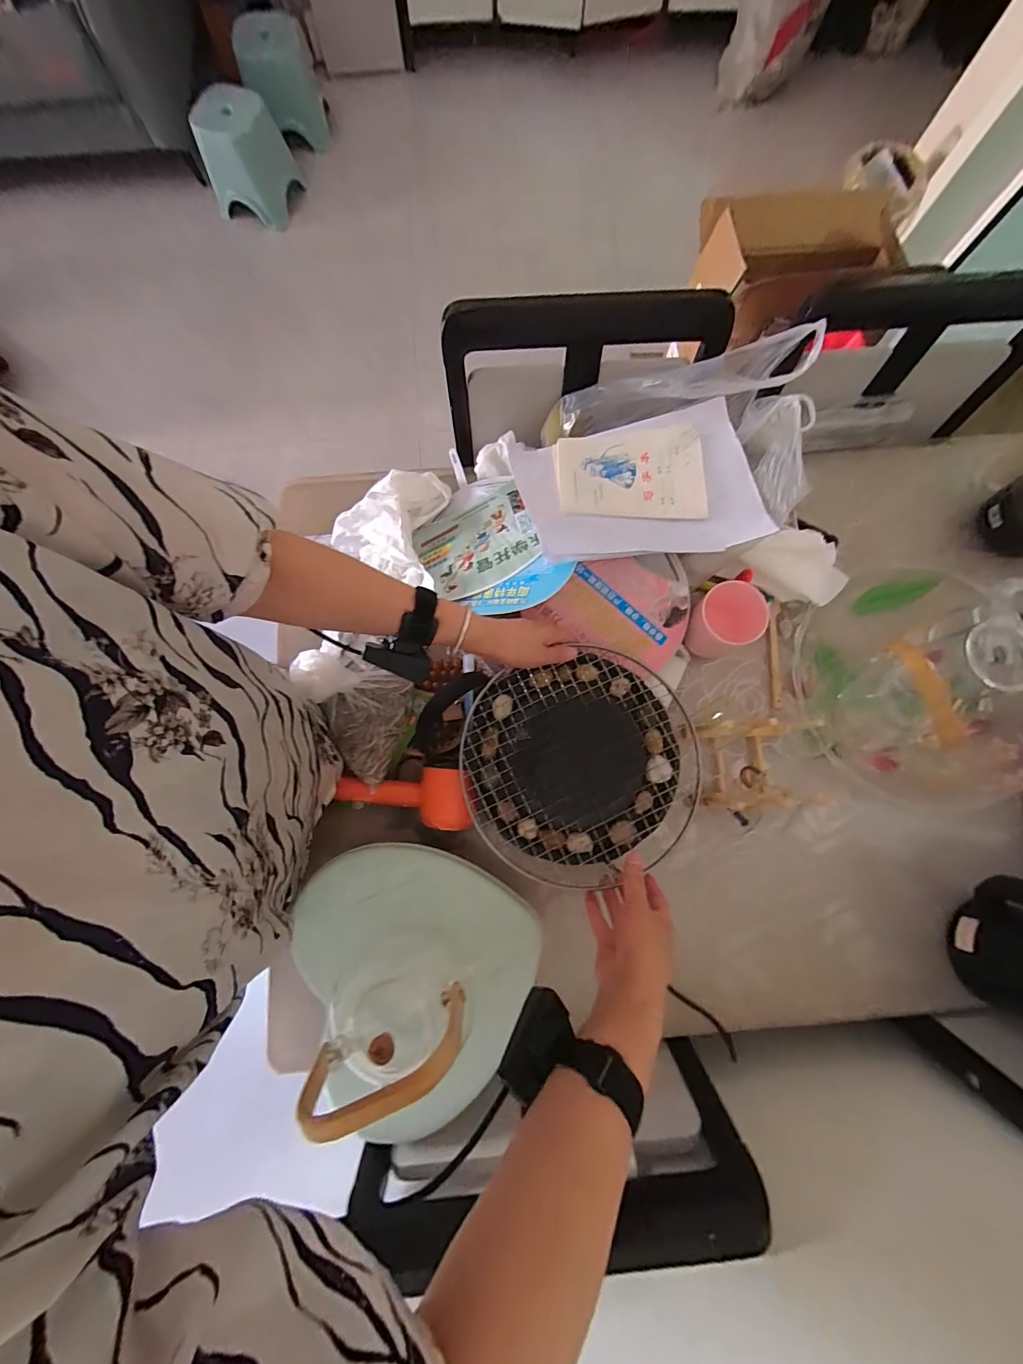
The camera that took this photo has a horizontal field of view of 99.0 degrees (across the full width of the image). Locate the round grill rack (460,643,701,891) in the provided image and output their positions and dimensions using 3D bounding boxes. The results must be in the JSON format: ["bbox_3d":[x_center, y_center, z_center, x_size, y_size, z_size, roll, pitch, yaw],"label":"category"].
[{"bbox_3d":[0.081,0.096,0.508,0.266,0.015,0.245,0,78,-1],"label":"round grill rack"}]

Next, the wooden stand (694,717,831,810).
[{"bbox_3d":[0.304,0.107,0.551,0.130,0.090,0.110,-2,78,-1],"label":"wooden stand"}]

